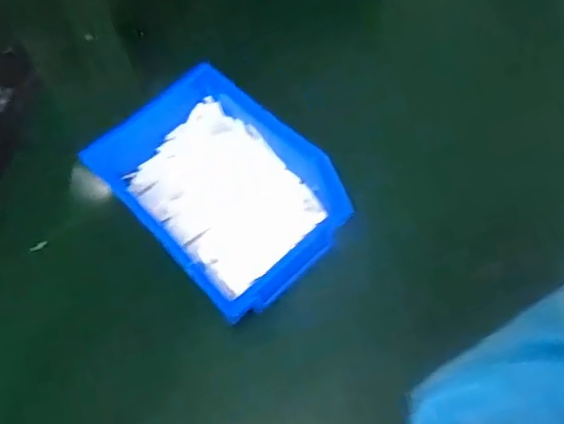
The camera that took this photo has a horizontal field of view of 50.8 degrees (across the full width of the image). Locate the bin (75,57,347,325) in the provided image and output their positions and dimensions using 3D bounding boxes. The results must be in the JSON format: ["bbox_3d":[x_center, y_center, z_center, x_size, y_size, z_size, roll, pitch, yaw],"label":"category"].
[{"bbox_3d":[-0.041,-0.012,0.391,0.104,0.065,0.145,-41,66,-18],"label":"bin"}]

